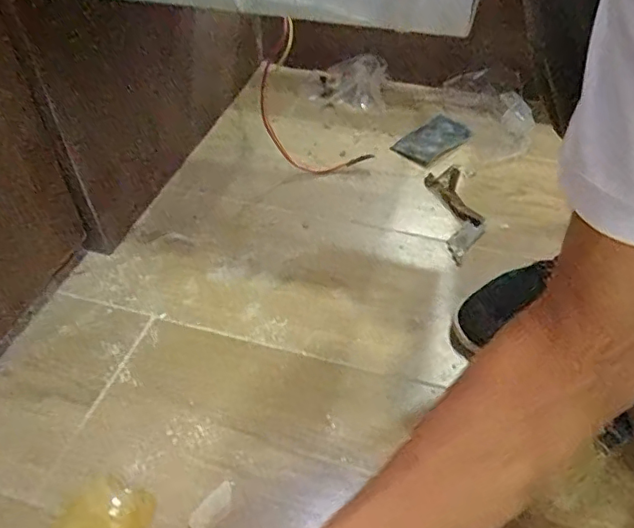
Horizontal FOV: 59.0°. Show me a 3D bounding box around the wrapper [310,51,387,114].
[{"bbox_3d":[0.048,-0.297,0.897,0.118,0.056,0.109,2,46,3],"label":"wrapper"}]

